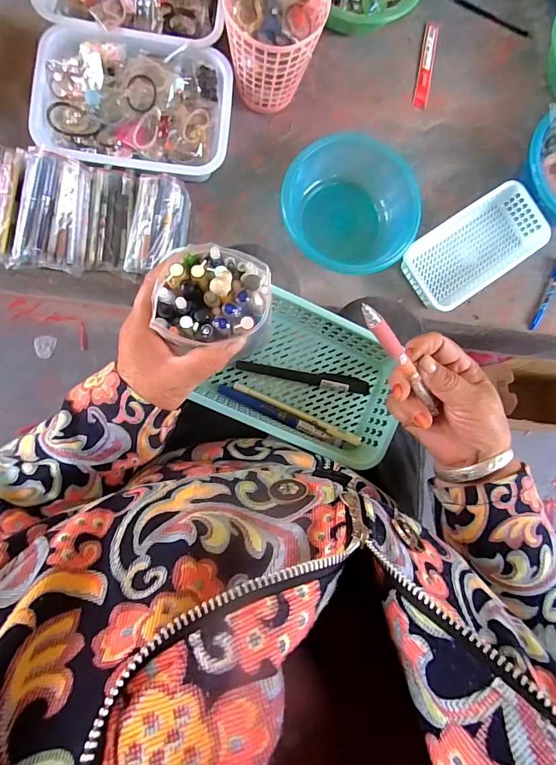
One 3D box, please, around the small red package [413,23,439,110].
[{"bbox_3d":[0.279,-0.597,0.738,0.027,0.004,0.171,12,84,-6],"label":"small red package"}]

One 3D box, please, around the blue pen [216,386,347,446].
[{"bbox_3d":[0.004,0.035,0.403,0.137,0.011,0.011,26,83,-5],"label":"blue pen"}]

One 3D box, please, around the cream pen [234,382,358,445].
[{"bbox_3d":[0.021,0.034,0.408,0.143,0.006,0.009,24,83,-5],"label":"cream pen"}]

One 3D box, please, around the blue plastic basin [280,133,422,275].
[{"bbox_3d":[0.114,-0.283,0.655,0.220,0.085,0.202,1,86,-7],"label":"blue plastic basin"}]

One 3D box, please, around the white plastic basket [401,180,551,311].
[{"bbox_3d":[0.348,-0.236,0.701,0.267,0.047,0.136,-35,91,-9],"label":"white plastic basket"}]

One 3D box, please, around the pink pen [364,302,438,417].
[{"bbox_3d":[0.091,-0.013,0.285,0.012,0.007,0.124,-52,128,-8],"label":"pink pen"}]

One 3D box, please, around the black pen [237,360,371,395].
[{"bbox_3d":[0.028,-0.006,0.412,0.141,0.016,0.016,10,84,-7],"label":"black pen"}]

